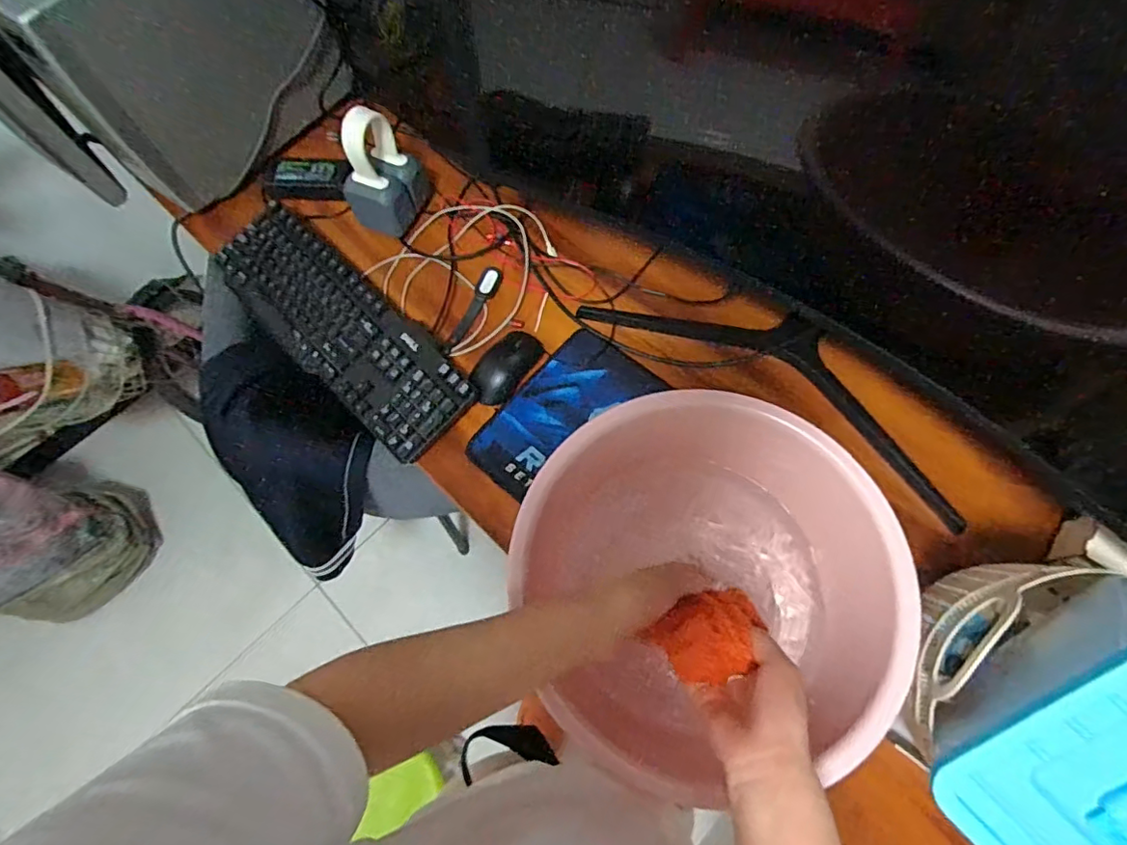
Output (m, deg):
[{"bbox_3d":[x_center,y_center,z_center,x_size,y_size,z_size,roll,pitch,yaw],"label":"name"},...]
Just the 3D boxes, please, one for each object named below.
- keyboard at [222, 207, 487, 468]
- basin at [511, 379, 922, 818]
[{"bbox_3d":[-0.299,-0.132,0.743,0.439,0.040,0.134,41,76,17],"label":"keyboard"},{"bbox_3d":[0.126,0.141,0.566,0.356,0.161,0.310,1,68,3],"label":"basin"}]

